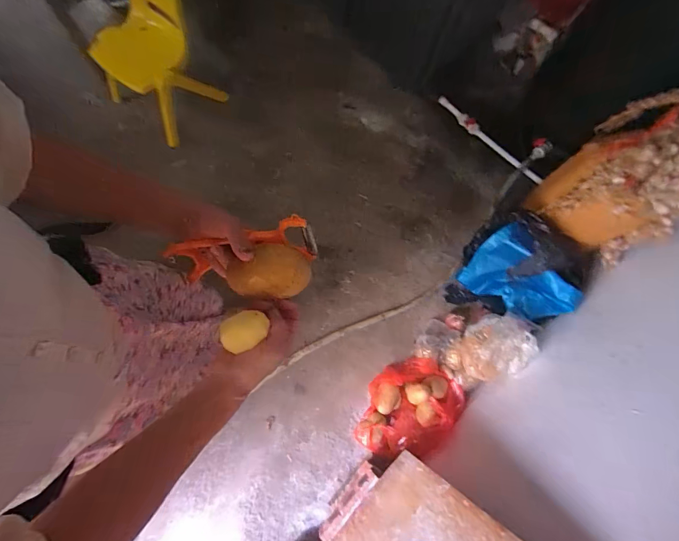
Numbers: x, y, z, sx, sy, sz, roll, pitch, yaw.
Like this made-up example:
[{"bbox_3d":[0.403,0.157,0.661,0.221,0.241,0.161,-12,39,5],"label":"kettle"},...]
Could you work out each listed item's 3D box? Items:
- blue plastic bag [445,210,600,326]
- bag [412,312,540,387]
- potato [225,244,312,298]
[{"bbox_3d":[0.673,0.001,1.235,0.372,0.307,0.338,24,75,4],"label":"blue plastic bag"},{"bbox_3d":[0.474,0.284,1.181,0.360,0.214,0.253,1,75,-3],"label":"bag"},{"bbox_3d":[-0.086,0.000,0.406,0.093,0.049,0.057,0,73,1],"label":"potato"}]

